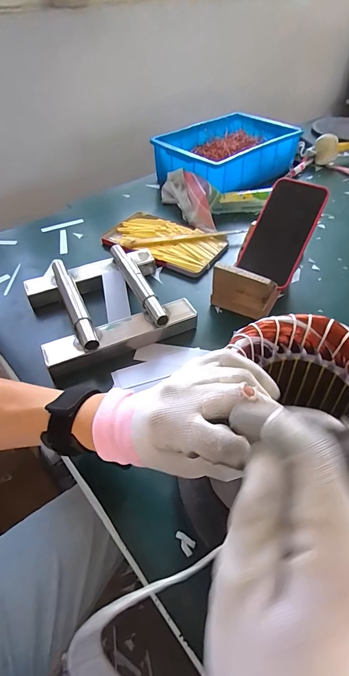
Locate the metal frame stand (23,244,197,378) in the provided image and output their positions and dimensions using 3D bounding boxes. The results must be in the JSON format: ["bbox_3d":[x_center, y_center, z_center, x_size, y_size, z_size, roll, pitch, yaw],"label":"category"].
[{"bbox_3d":[-0.095,-0.053,0.496,0.193,0.042,0.186,-19,50,-16],"label":"metal frame stand"}]

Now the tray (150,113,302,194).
[{"bbox_3d":[0.119,-0.417,0.806,0.217,0.081,0.309,34,56,28],"label":"tray"}]

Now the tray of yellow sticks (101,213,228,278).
[{"bbox_3d":[-0.021,-0.170,0.623,0.200,0.019,0.136,24,52,21],"label":"tray of yellow sticks"}]

